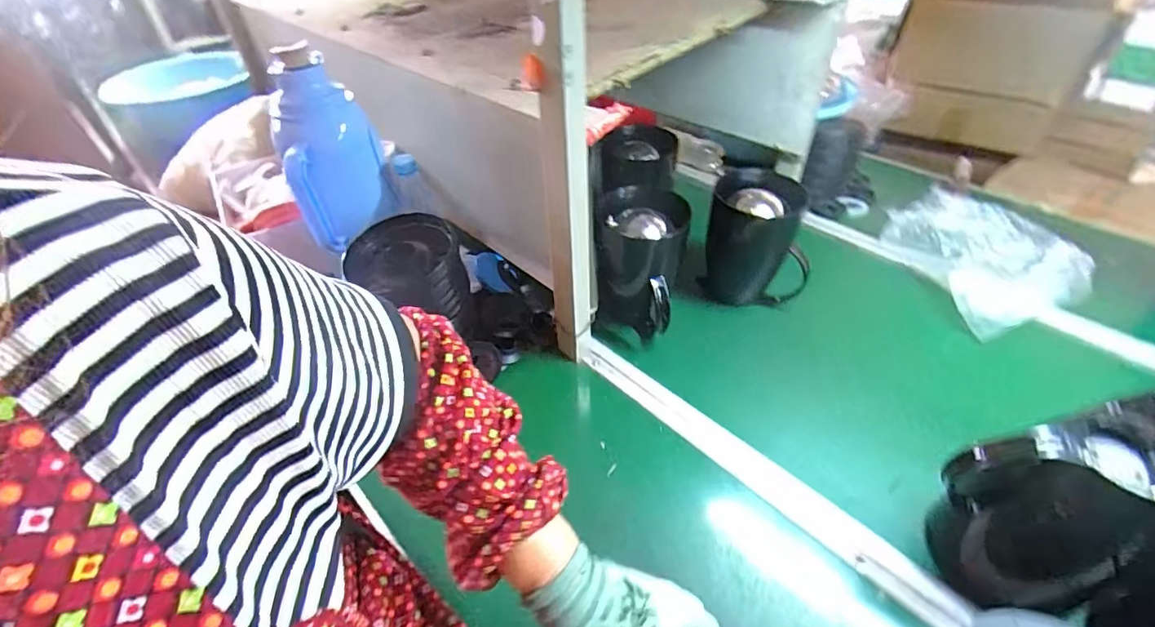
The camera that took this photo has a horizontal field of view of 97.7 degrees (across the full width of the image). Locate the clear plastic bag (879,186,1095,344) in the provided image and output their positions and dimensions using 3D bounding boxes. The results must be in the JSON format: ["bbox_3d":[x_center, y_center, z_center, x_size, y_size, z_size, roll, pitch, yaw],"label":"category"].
[{"bbox_3d":[0.641,-0.095,0.803,0.203,0.088,0.272,-11,42,-10],"label":"clear plastic bag"}]

